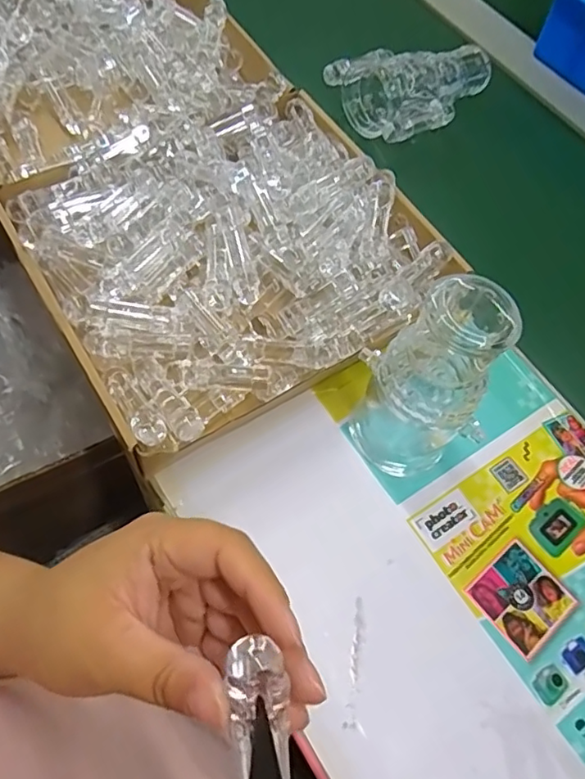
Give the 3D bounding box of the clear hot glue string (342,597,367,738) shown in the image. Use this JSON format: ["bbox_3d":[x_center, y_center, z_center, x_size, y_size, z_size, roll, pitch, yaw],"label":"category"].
[{"bbox_3d":[0.043,0.184,0.381,0.013,0.004,0.081,5,60,-1],"label":"clear hot glue string"}]

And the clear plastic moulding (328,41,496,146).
[{"bbox_3d":[0.150,-0.348,0.643,0.190,0.055,0.120,-29,69,-20],"label":"clear plastic moulding"}]

